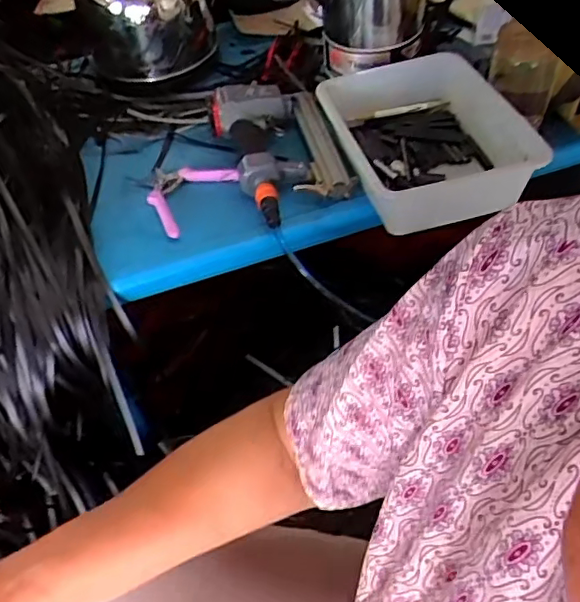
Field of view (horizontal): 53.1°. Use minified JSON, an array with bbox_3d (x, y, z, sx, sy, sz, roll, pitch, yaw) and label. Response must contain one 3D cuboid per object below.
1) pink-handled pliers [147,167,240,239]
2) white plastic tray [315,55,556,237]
[{"bbox_3d":[-0.153,-0.142,0.770,0.118,0.025,0.135,24,56,22],"label":"pink-handled pliers"},{"bbox_3d":[0.176,-0.210,0.742,0.215,0.083,0.268,-14,51,-6],"label":"white plastic tray"}]

